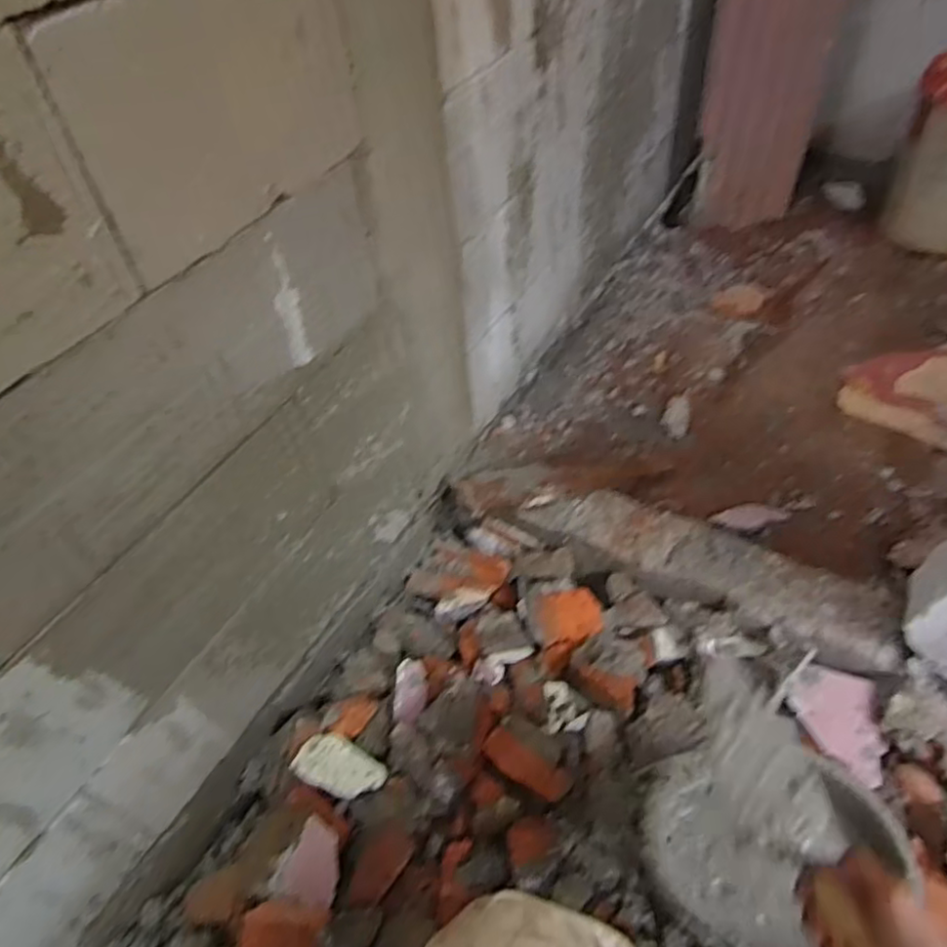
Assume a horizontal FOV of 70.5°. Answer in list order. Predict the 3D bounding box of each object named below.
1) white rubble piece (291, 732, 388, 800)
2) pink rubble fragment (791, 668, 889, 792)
[{"bbox_3d":[-0.186,0.411,0.920,0.118,0.032,0.074,27,36,15],"label":"white rubble piece"},{"bbox_3d":[0.507,0.329,0.909,0.107,0.016,0.139,-45,62,-7],"label":"pink rubble fragment"}]

